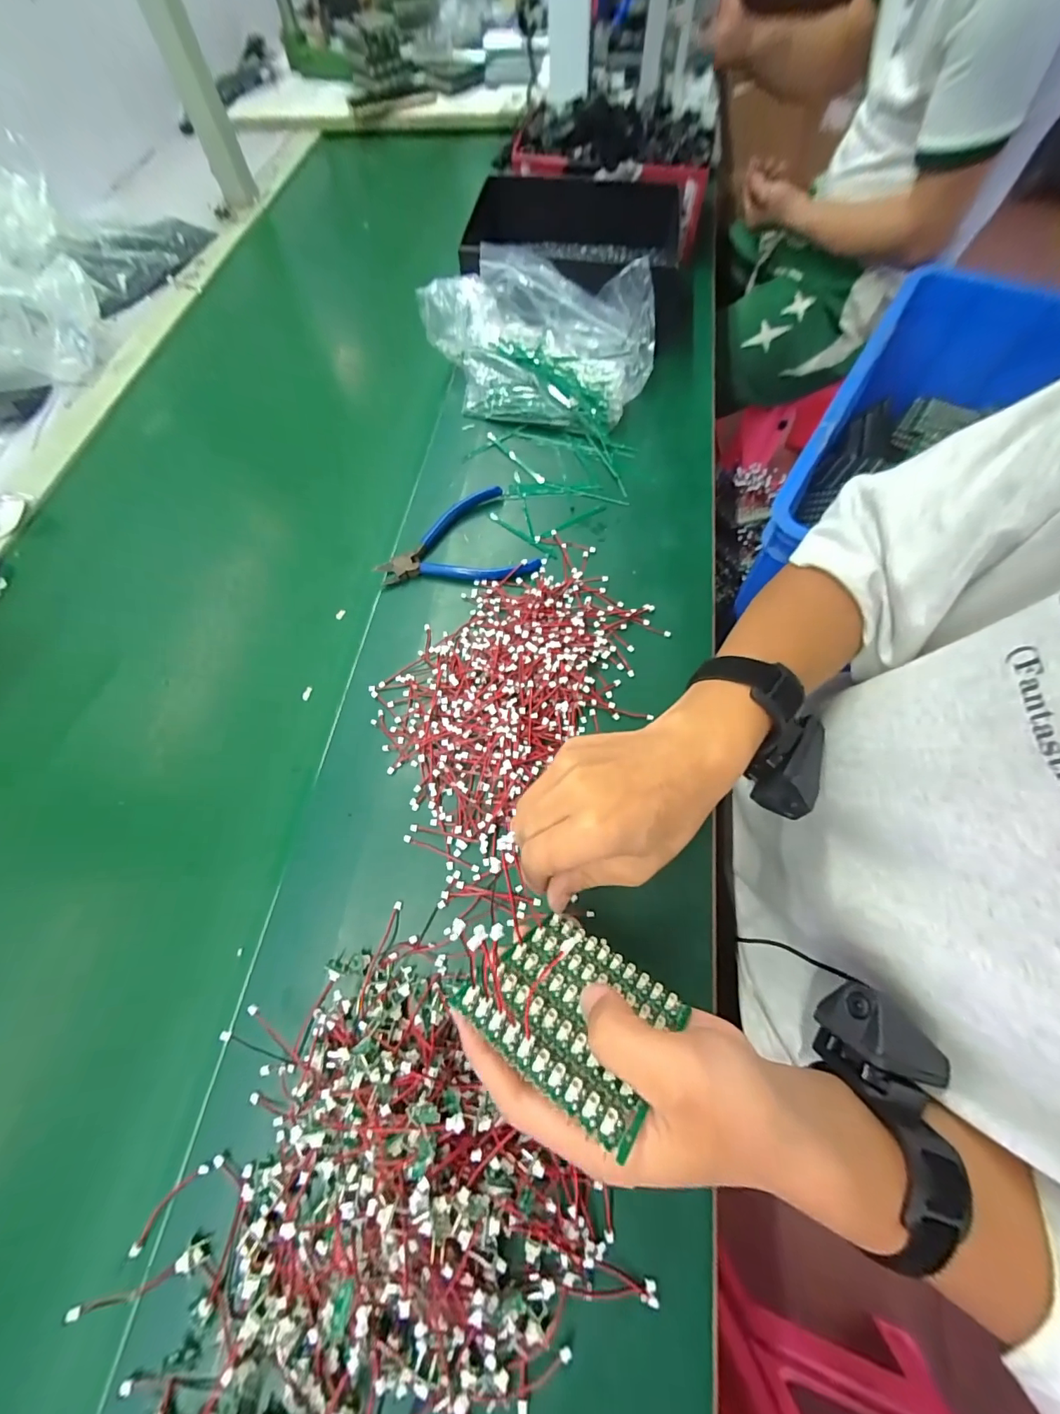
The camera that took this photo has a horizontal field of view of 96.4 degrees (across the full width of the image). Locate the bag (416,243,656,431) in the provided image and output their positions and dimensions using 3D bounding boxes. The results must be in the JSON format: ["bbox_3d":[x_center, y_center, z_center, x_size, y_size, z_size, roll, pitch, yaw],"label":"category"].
[{"bbox_3d":[0.011,-0.371,0.485,0.243,0.110,0.144,-2,66,1],"label":"bag"}]

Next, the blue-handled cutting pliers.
[{"bbox_3d":[-0.072,-0.144,0.435,0.133,0.015,0.104,-23,68,-7],"label":"blue-handled cutting pliers"}]

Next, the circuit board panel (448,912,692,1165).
[{"bbox_3d":[0.022,0.134,0.214,0.079,0.083,0.006,26,107,29],"label":"circuit board panel"}]

